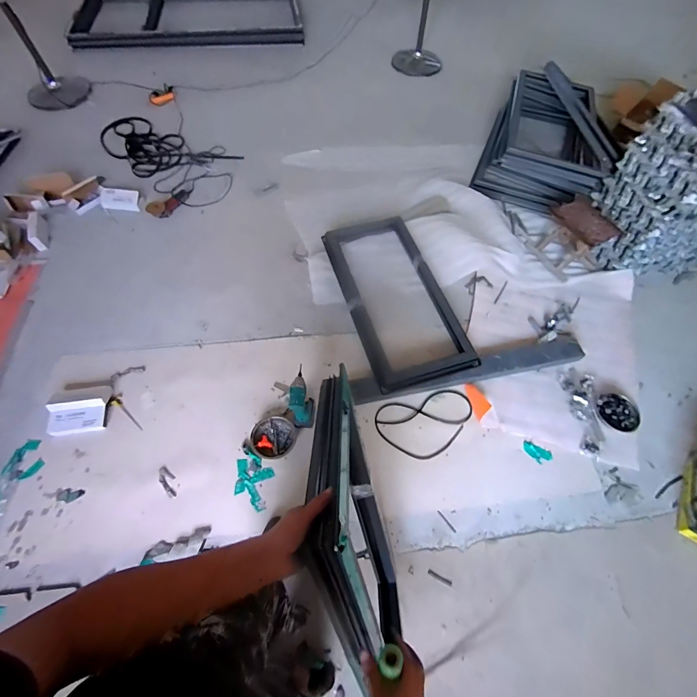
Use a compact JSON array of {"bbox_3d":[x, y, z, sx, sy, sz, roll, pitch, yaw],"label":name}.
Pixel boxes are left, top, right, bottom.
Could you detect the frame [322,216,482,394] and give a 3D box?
[{"bbox_3d":[0.206,-0.290,1.803,0.474,0.085,1.018,-20,66,-4],"label":"frame"}]

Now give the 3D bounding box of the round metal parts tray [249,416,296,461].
[{"bbox_3d":[-0.308,0.365,1.458,0.177,0.035,0.171,1,61,-3],"label":"round metal parts tray"}]

